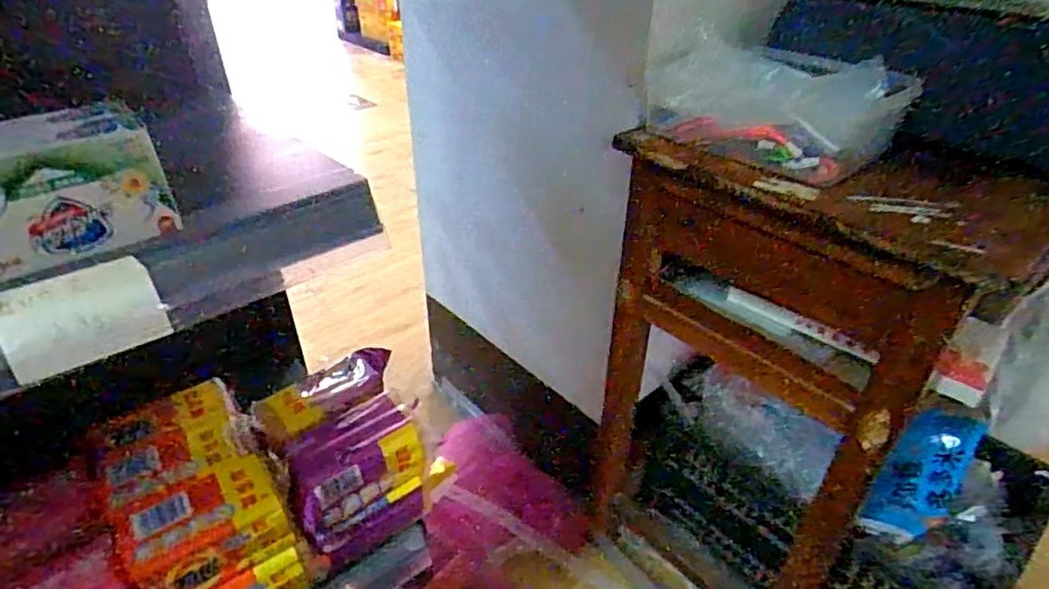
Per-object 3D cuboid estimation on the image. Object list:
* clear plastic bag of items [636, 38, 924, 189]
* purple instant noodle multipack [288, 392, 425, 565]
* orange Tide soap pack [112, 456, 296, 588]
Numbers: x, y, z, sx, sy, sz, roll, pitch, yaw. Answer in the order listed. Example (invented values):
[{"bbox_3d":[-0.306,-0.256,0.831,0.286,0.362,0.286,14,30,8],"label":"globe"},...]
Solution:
[{"bbox_3d":[0.239,-0.190,0.597,0.124,0.080,0.233,-24,42,-31],"label":"clear plastic bag of items"},{"bbox_3d":[-0.155,0.171,0.563,0.123,0.116,0.083,-24,41,-31],"label":"purple instant noodle multipack"},{"bbox_3d":[-0.258,0.187,0.487,0.110,0.056,0.081,-23,41,-30],"label":"orange Tide soap pack"}]

